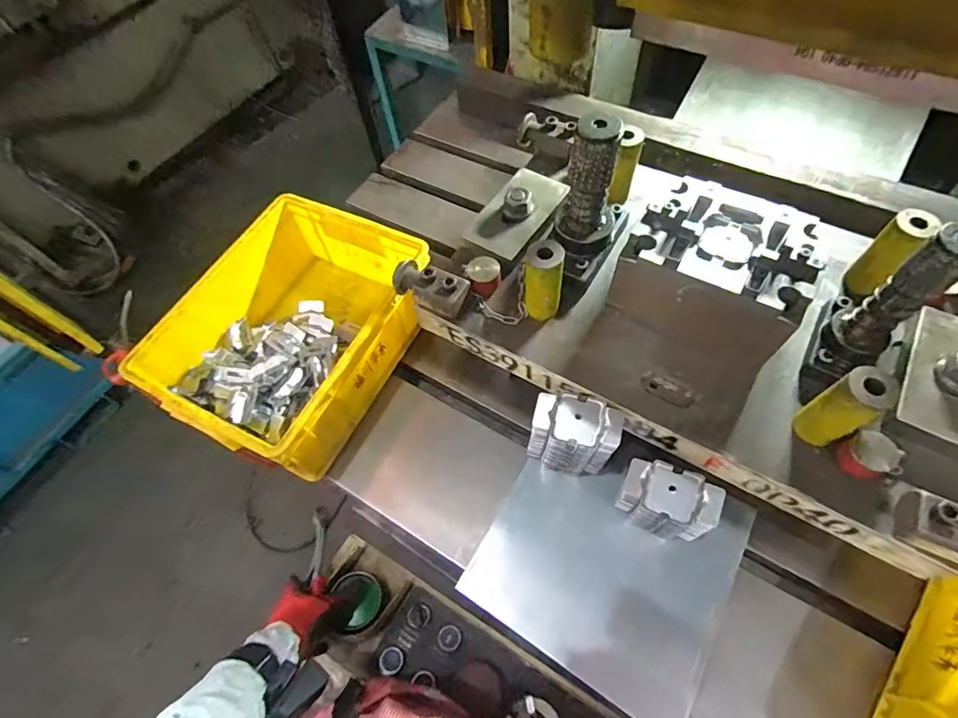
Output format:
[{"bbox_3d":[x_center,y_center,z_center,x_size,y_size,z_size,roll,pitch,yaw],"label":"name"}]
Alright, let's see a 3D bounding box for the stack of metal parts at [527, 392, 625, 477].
[{"bbox_3d":[0.108,0.094,0.559,0.090,0.140,0.051,21,64,13],"label":"stack of metal parts"}]

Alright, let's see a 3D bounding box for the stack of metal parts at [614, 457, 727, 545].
[{"bbox_3d":[0.204,0.161,0.533,0.101,0.121,0.053,30,66,17],"label":"stack of metal parts"}]

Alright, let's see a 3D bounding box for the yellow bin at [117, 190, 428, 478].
[{"bbox_3d":[-0.253,-0.039,0.670,0.265,0.145,0.335,23,64,13],"label":"yellow bin"}]

